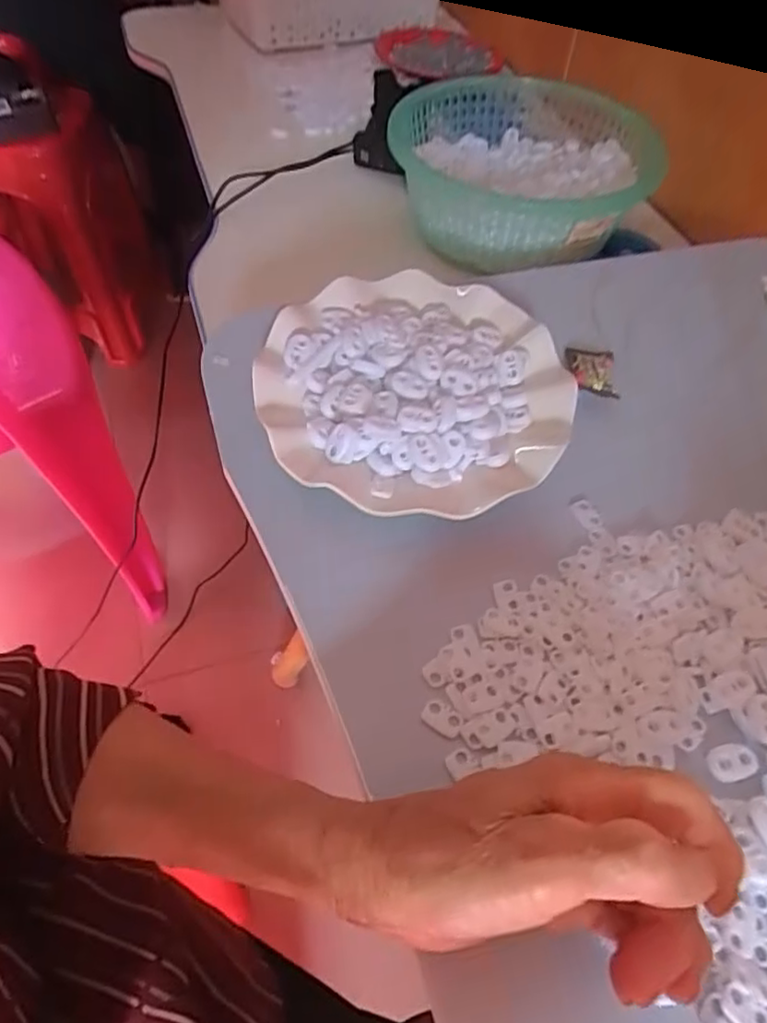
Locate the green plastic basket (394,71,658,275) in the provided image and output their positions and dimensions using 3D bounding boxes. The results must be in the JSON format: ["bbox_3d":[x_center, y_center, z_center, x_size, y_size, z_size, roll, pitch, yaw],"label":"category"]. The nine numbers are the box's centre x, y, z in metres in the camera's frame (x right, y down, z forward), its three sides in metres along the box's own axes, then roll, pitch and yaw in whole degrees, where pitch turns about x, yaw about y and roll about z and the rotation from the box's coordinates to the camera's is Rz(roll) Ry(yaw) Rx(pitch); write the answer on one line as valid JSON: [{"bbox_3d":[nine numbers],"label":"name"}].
[{"bbox_3d":[0.116,-0.304,0.562,0.197,0.085,0.202,2,54,-2],"label":"green plastic basket"}]

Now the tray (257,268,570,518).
[{"bbox_3d":[0.020,-0.071,0.368,0.169,0.029,0.171,30,58,17],"label":"tray"}]

